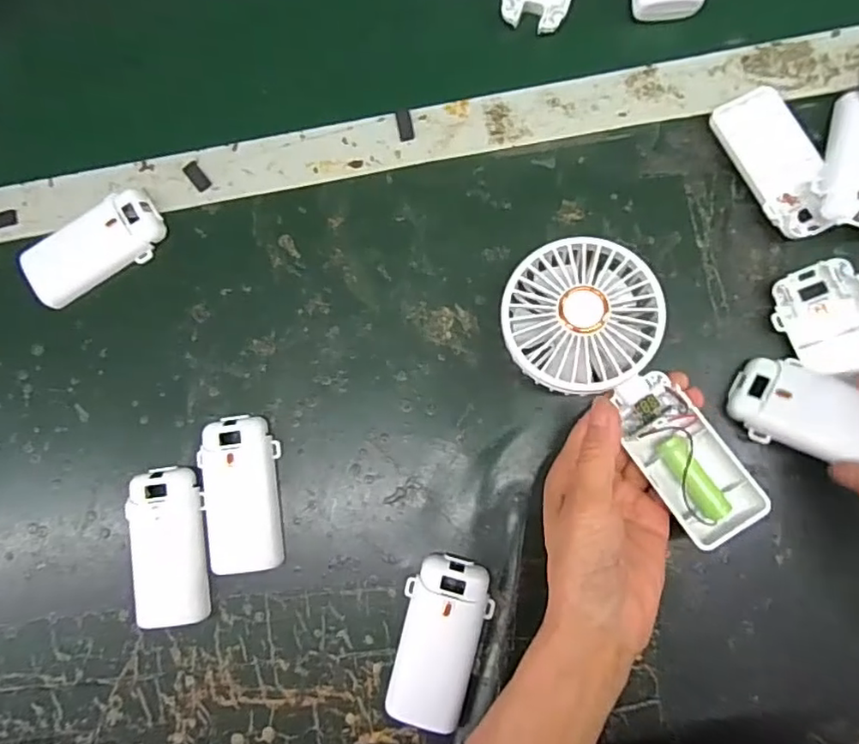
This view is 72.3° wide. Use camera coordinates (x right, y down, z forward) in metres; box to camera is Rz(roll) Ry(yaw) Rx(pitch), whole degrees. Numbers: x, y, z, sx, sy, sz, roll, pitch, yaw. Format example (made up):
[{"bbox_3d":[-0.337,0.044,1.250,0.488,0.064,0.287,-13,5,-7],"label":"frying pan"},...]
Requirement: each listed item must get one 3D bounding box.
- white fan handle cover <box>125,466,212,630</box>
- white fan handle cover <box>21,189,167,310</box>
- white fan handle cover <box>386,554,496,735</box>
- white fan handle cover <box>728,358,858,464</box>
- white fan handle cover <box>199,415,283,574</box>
[{"bbox_3d":[-0.161,0.108,0.365,0.046,0.011,0.093,-5,82,4],"label":"white fan handle cover"},{"bbox_3d":[-0.223,-0.081,0.393,0.094,0.018,0.043,-36,81,-1],"label":"white fan handle cover"},{"bbox_3d":[0.006,0.157,0.343,0.050,0.018,0.094,9,83,6],"label":"white fan handle cover"},{"bbox_3d":[0.215,0.023,0.320,0.092,0.014,0.048,26,84,41],"label":"white fan handle cover"},{"bbox_3d":[-0.117,0.076,0.364,0.046,0.011,0.093,-8,81,4],"label":"white fan handle cover"}]

